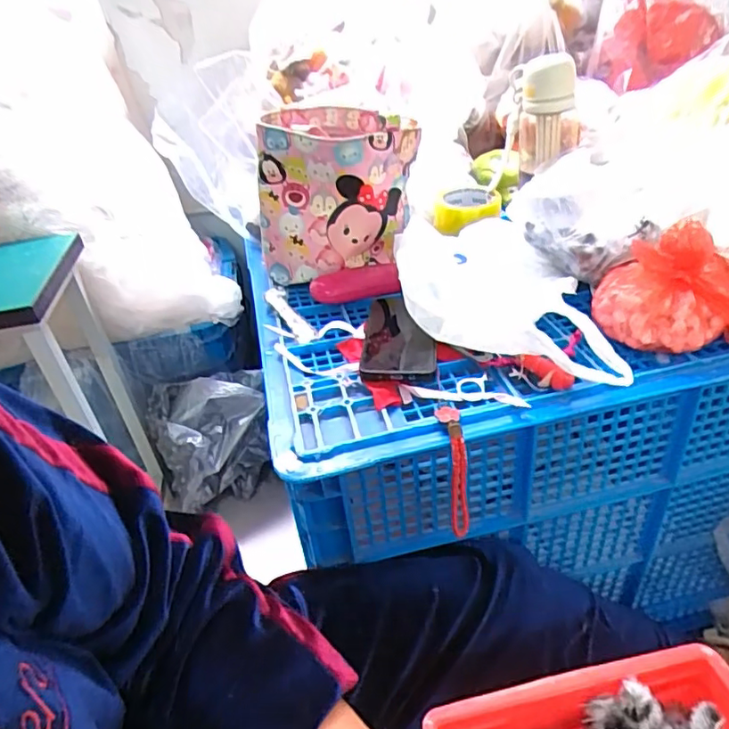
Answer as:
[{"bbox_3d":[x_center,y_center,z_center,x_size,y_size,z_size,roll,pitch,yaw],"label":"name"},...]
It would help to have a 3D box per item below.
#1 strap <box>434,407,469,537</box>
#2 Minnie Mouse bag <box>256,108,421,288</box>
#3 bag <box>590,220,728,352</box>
[{"bbox_3d":[0.086,0.103,0.550,0.020,0.129,0.067,-8,36,-1],"label":"strap"},{"bbox_3d":[-0.039,-0.230,0.762,0.176,0.182,0.167,15,42,27],"label":"Minnie Mouse bag"},{"bbox_3d":[0.327,-0.082,0.569,0.170,0.100,0.114,10,40,21],"label":"bag"}]

